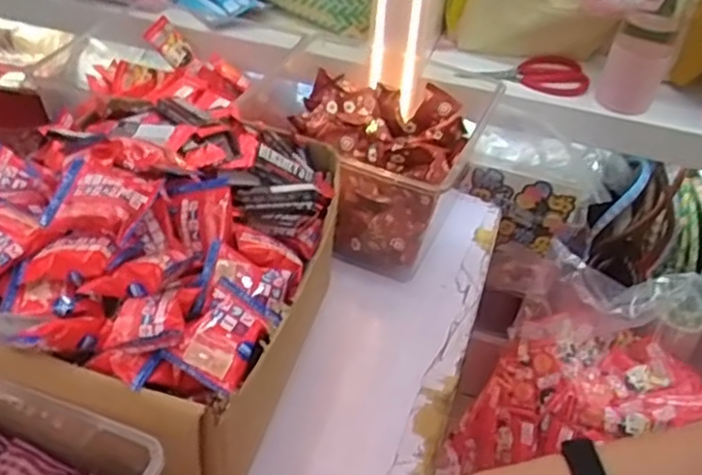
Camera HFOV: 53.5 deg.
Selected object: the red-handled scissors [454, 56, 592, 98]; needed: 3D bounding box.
[{"bbox_3d":[0.217,-0.208,0.890,0.162,0.018,0.076,-2,42,-8],"label":"red-handled scissors"}]

